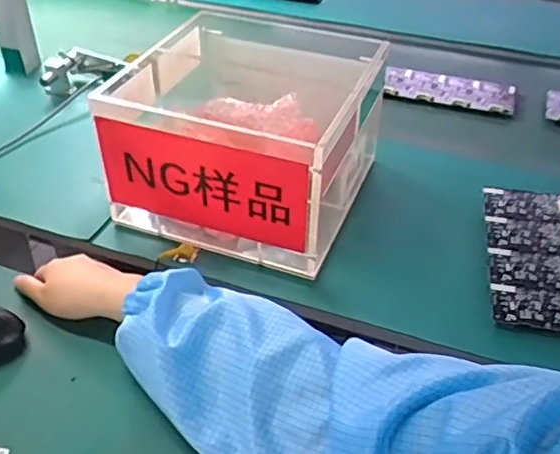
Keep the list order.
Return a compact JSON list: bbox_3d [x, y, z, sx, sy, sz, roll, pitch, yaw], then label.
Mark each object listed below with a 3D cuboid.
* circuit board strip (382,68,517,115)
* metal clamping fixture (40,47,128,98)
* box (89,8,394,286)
[{"bbox_3d":[0.280,-0.227,1.027,0.213,0.017,0.087,13,39,13],"label":"circuit board strip"},{"bbox_3d":[-0.318,-0.248,0.995,0.129,0.051,0.069,-16,41,-21],"label":"metal clamping fixture"},{"bbox_3d":[-0.043,-0.115,0.742,0.283,0.163,0.268,14,40,15],"label":"box"}]

